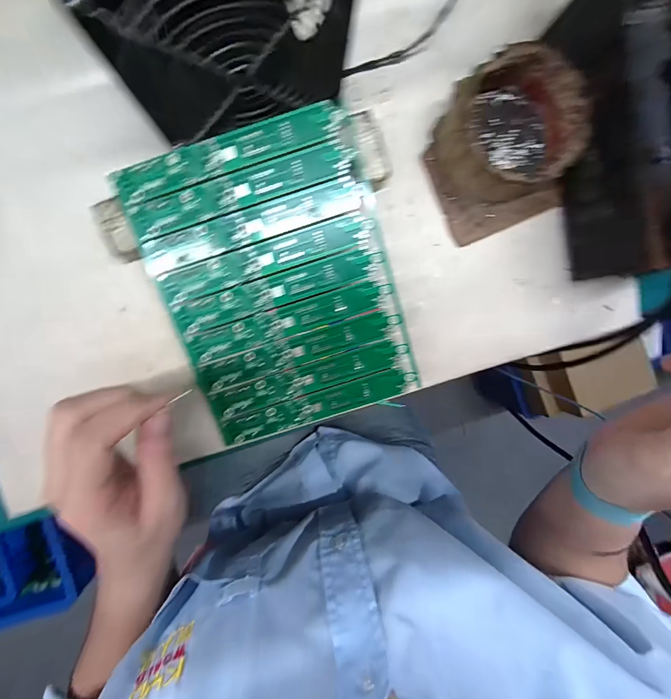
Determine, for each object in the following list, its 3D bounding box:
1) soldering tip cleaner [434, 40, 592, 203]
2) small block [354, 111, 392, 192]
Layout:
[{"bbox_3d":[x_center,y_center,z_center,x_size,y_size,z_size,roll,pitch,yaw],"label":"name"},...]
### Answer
[{"bbox_3d":[0.119,-0.148,0.237,0.090,0.043,0.084,0,94,-4],"label":"soldering tip cleaner"},{"bbox_3d":[0.024,-0.136,0.242,0.020,0.023,0.049,-22,95,-3],"label":"small block"}]

